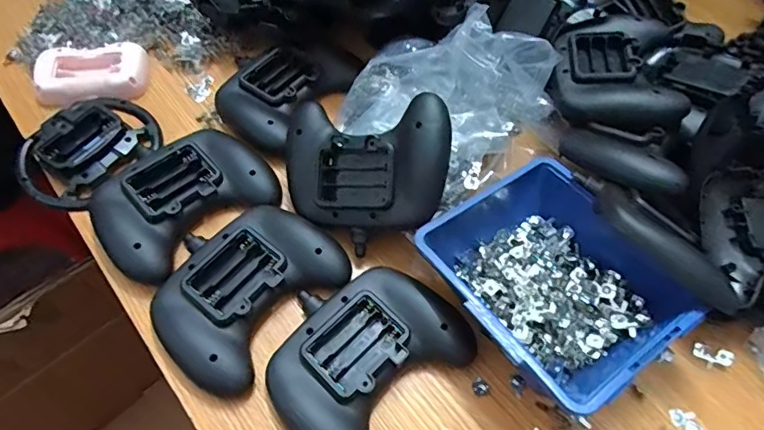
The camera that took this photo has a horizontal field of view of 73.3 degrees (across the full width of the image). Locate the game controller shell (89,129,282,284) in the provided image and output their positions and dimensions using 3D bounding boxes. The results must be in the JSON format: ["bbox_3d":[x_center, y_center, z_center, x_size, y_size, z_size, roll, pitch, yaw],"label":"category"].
[{"bbox_3d":[-0.140,-0.018,0.362,0.118,0.028,0.088,-29,66,-17],"label":"game controller shell"}]

